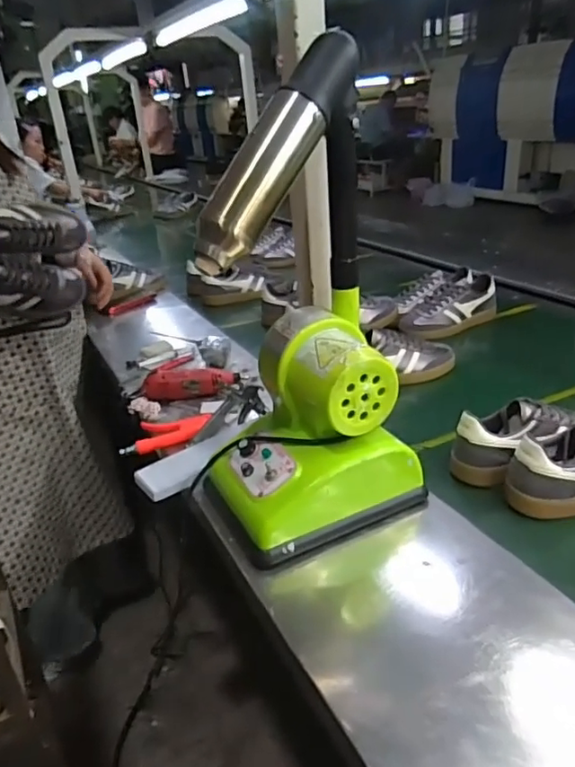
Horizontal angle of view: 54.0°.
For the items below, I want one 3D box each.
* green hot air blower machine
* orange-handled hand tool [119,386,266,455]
[{"bbox_3d":[0.000,-0.072,0.616,0.232,0.488,0.170,-19,28,-22],"label":"green hot air blower machine"},{"bbox_3d":[-0.145,0.053,0.868,0.219,0.059,0.083,-7,26,0],"label":"orange-handled hand tool"}]

